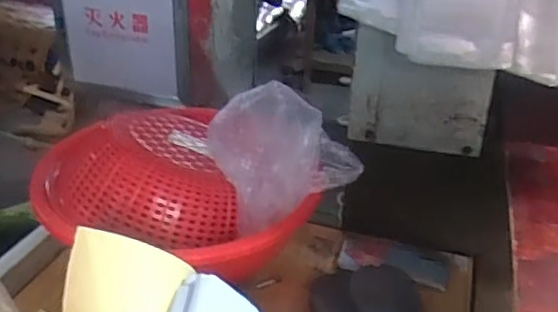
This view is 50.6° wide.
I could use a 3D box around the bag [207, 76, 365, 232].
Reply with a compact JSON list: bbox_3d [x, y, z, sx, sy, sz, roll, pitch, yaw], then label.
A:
[{"bbox_3d":[0.017,-0.001,0.814,0.203,0.159,0.114,-7,30,-17],"label":"bag"}]

